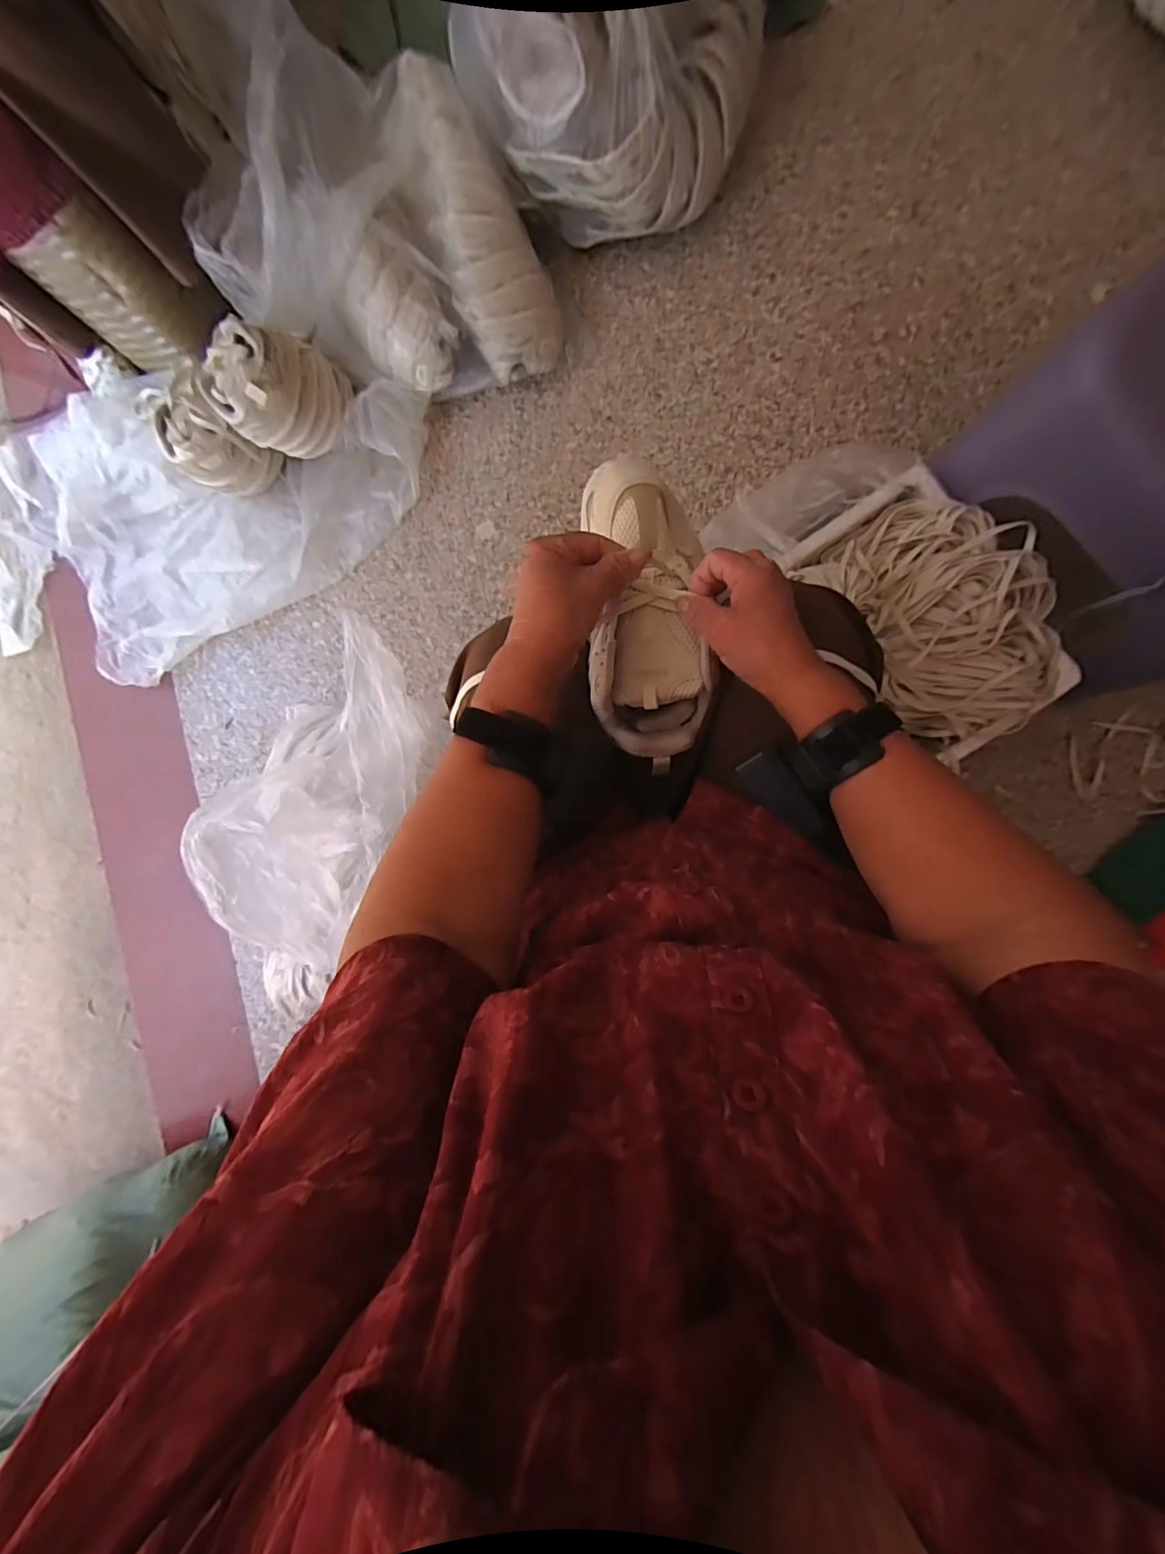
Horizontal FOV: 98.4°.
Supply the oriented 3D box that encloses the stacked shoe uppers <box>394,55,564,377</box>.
[{"bbox_3d":[-0.153,-0.807,0.734,0.143,0.091,0.375,-21,106,6],"label":"stacked shoe uppers"}]

